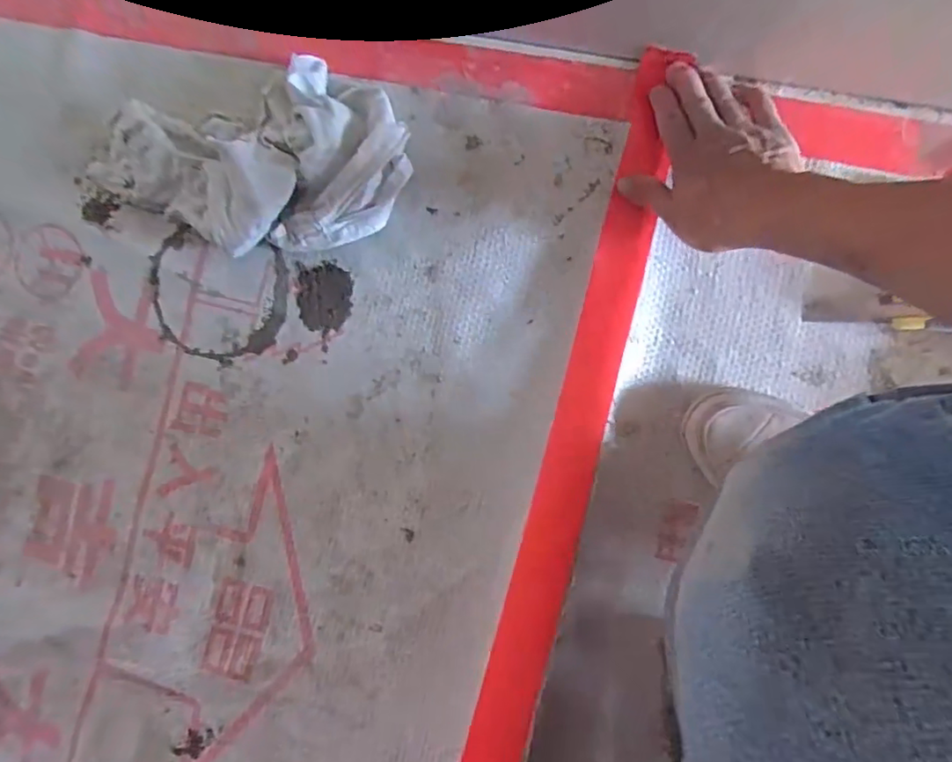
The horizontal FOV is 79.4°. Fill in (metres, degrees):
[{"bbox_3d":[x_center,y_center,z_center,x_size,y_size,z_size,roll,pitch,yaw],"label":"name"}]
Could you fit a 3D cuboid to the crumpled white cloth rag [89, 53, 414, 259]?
[{"bbox_3d":[-0.195,-0.174,0.467,0.280,0.055,0.146,-11,88,7],"label":"crumpled white cloth rag"}]

